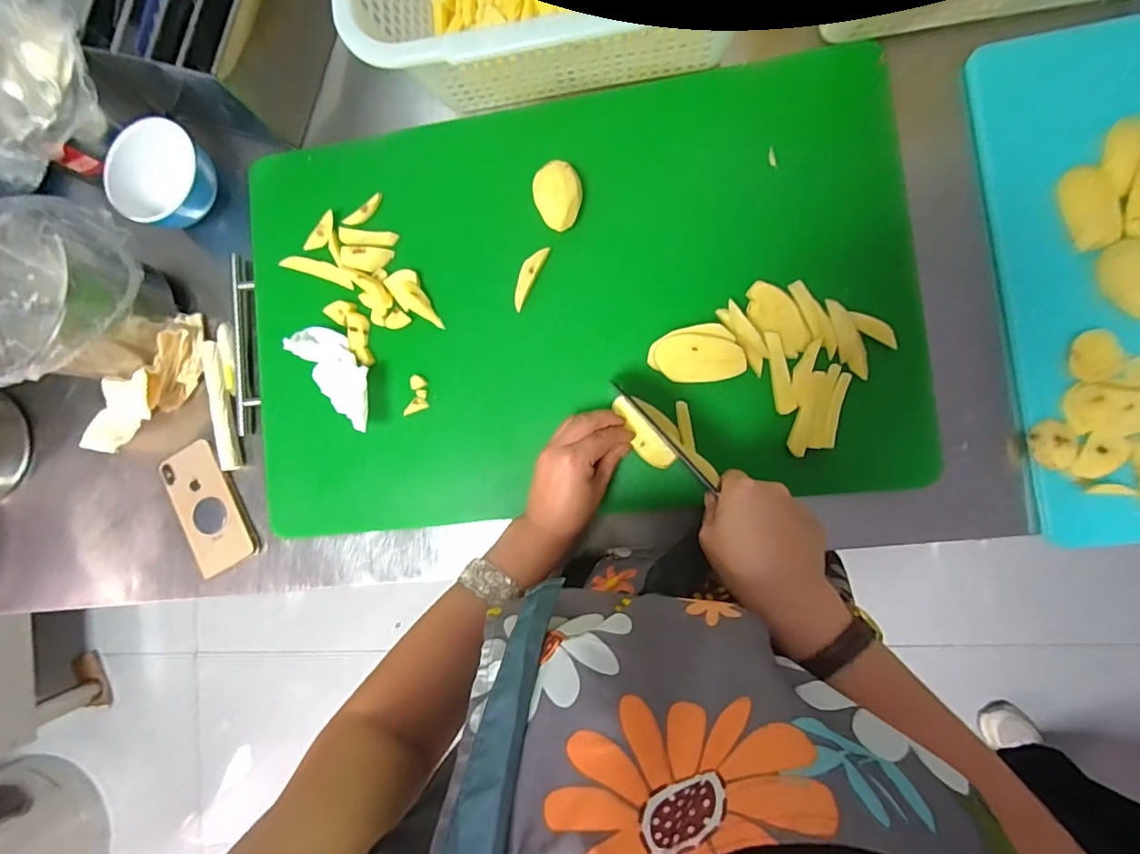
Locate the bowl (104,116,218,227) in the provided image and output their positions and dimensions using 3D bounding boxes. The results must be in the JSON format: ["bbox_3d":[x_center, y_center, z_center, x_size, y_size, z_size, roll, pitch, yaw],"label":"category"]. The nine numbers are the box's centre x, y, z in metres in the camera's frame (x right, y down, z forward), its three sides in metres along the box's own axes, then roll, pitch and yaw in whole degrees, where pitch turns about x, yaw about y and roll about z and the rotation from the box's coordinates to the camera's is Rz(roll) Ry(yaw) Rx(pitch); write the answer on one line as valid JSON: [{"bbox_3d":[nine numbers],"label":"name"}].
[{"bbox_3d":[-0.439,-0.268,0.546,0.099,0.047,0.103,0,88,8],"label":"bowl"}]

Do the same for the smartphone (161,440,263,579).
[{"bbox_3d":[-0.399,0.088,0.559,0.078,0.009,0.141,-27,84,6],"label":"smartphone"}]

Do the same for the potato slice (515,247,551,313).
[{"bbox_3d":[-0.042,-0.148,0.502,0.017,0.007,0.066,28,92,8],"label":"potato slice"}]

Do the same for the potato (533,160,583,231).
[{"bbox_3d":[-0.009,-0.221,0.492,0.044,0.036,0.060,-20,85,7],"label":"potato"}]

